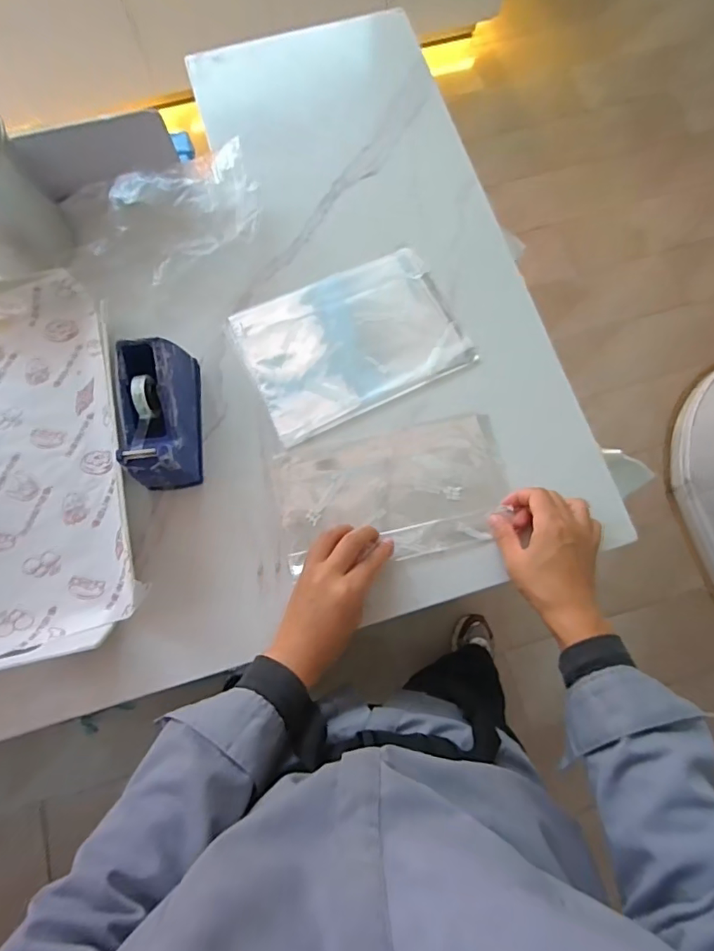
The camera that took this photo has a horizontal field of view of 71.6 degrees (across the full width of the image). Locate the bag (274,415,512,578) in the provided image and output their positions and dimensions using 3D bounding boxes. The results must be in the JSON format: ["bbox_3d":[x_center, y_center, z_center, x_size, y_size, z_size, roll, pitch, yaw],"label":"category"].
[{"bbox_3d":[0.040,0.020,0.500,0.229,0.008,0.128,-12,76,-5],"label":"bag"}]

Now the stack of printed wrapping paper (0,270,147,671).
[{"bbox_3d":[-0.365,-0.011,0.490,0.263,0.040,0.391,-12,76,-3],"label":"stack of printed wrapping paper"}]

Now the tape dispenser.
[{"bbox_3d":[-0.190,-0.062,0.477,0.057,0.085,0.138,-4,76,-1],"label":"tape dispenser"}]

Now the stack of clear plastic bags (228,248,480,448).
[{"bbox_3d":[-0.005,-0.150,0.545,0.229,0.013,0.165,-26,78,-6],"label":"stack of clear plastic bags"}]

